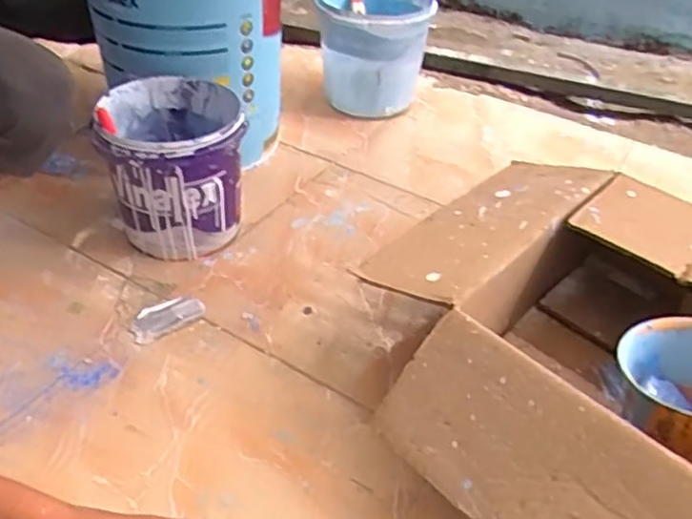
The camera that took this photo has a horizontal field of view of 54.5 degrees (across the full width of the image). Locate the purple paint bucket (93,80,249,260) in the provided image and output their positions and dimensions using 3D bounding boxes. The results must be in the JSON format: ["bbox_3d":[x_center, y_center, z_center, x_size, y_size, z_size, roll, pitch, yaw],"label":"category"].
[{"bbox_3d":[-0.229,-0.120,0.916,0.177,0.185,0.197,-6,41,-10],"label":"purple paint bucket"}]

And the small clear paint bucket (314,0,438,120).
[{"bbox_3d":[0.058,-0.405,1.273,0.201,0.196,0.256,11,41,10],"label":"small clear paint bucket"}]

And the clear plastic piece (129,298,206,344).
[{"bbox_3d":[-0.223,0.070,0.834,0.093,0.006,0.050,-25,48,-28],"label":"clear plastic piece"}]

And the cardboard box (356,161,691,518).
[{"bbox_3d":[0.271,0.118,0.686,0.513,0.162,0.450,32,48,29],"label":"cardboard box"}]

